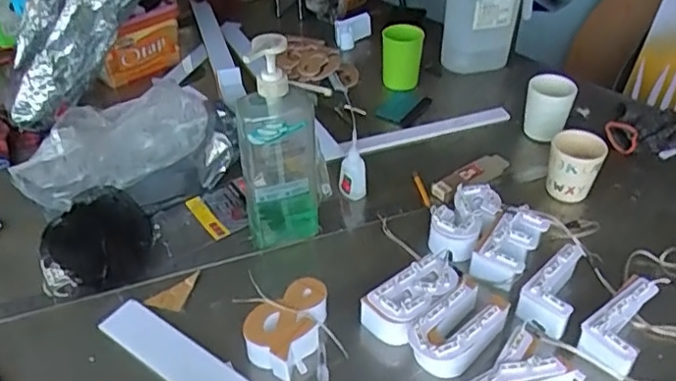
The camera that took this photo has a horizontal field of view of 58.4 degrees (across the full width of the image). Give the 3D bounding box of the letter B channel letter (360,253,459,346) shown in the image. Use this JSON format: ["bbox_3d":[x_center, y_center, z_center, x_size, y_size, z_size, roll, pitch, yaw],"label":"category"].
[{"bbox_3d":[0.094,0.126,0.713,0.134,0.053,0.063,-35,50,-20],"label":"letter B channel letter"}]

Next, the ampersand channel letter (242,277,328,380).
[{"bbox_3d":[-0.053,0.154,0.689,0.074,0.048,0.111,23,44,26],"label":"ampersand channel letter"}]

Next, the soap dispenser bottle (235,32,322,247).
[{"bbox_3d":[-0.072,-0.048,0.748,0.097,0.285,0.062,-2,39,-4],"label":"soap dispenser bottle"}]

